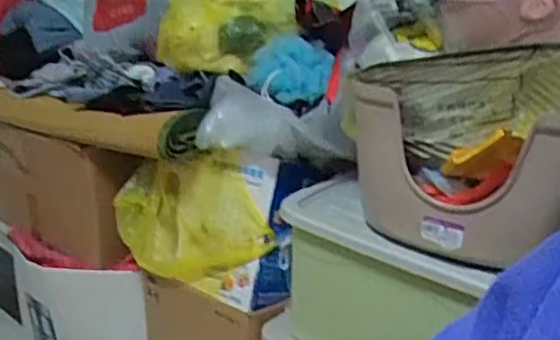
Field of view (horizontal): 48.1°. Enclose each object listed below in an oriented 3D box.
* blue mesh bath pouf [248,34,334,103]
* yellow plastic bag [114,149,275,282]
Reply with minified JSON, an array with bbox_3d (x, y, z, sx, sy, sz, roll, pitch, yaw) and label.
[{"bbox_3d":[0.013,-0.173,1.062,0.140,0.092,0.089,11,18,33],"label":"blue mesh bath pouf"},{"bbox_3d":[-0.152,0.084,1.099,0.328,0.204,0.092,10,18,33],"label":"yellow plastic bag"}]

